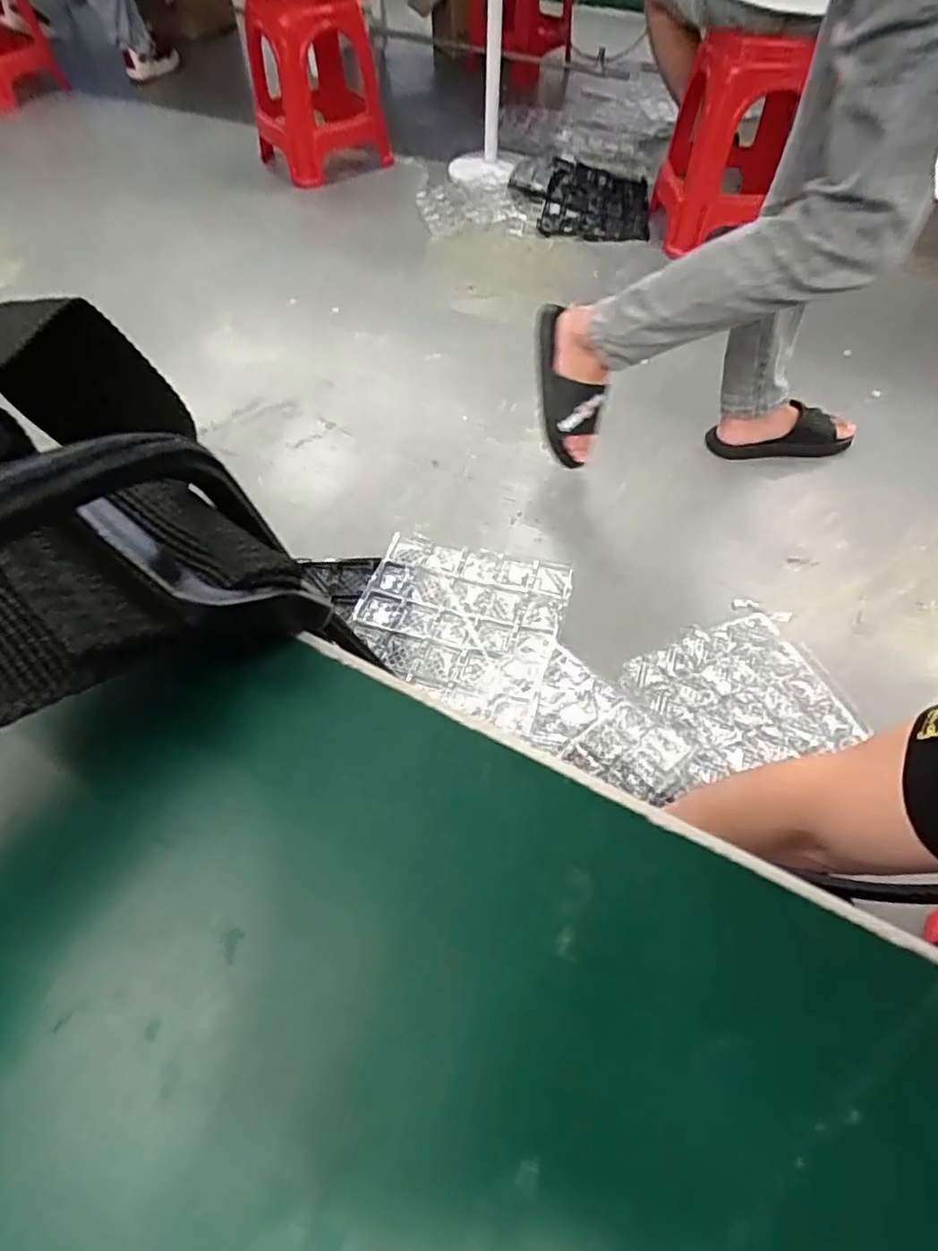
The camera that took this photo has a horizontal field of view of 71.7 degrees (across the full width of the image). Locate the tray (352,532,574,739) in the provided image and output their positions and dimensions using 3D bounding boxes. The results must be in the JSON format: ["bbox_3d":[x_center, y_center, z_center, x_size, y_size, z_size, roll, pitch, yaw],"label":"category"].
[{"bbox_3d":[-0.020,-0.013,0.987,0.304,0.030,0.323,14,55,11],"label":"tray"}]

